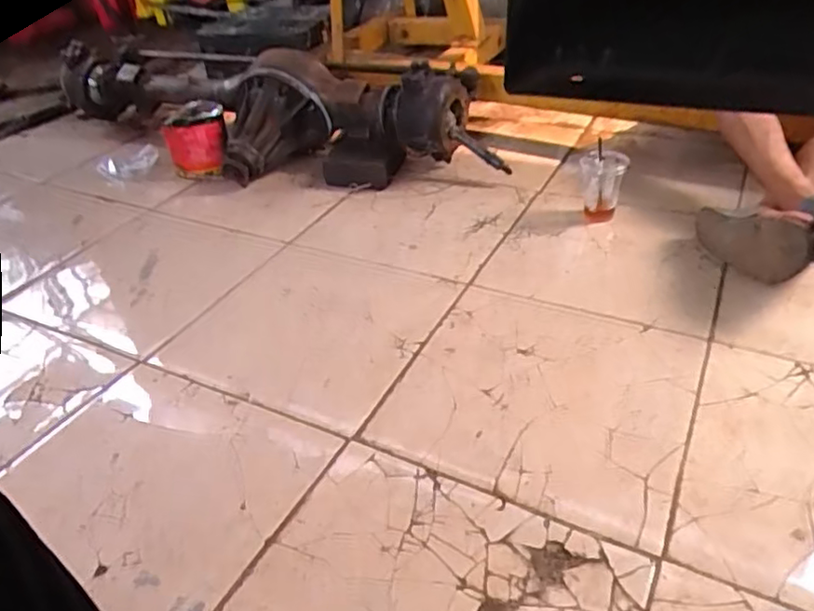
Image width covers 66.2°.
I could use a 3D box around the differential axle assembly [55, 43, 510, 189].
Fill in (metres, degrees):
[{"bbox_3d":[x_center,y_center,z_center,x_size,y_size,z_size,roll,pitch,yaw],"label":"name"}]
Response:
[{"bbox_3d":[-0.284,-0.408,1.361,0.916,0.235,0.281,9,38,19],"label":"differential axle assembly"}]

